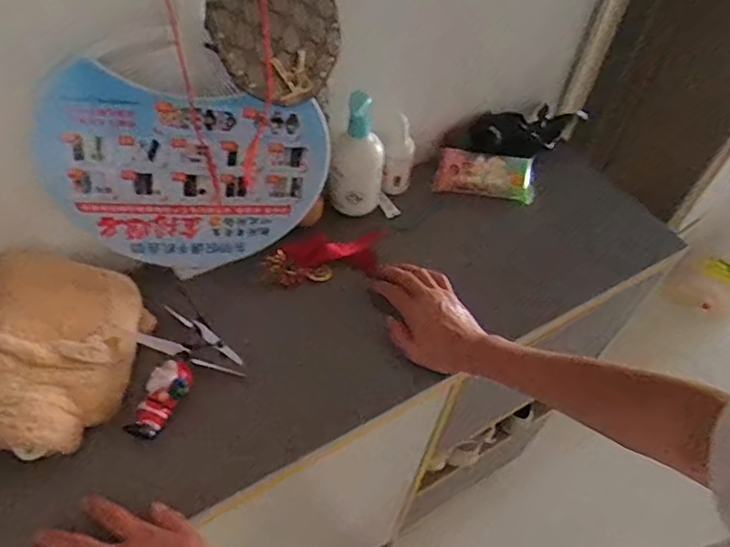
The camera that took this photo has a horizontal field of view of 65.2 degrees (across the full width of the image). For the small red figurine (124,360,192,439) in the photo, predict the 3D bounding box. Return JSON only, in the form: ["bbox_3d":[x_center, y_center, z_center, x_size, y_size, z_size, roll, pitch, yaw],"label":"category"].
[{"bbox_3d":[-0.199,0.122,0.559,0.039,0.025,0.076,21,53,11],"label":"small red figurine"}]

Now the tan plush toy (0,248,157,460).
[{"bbox_3d":[-0.309,0.068,0.556,0.153,0.077,0.199,8,52,1],"label":"tan plush toy"}]

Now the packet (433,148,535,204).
[{"bbox_3d":[0.165,-0.137,0.788,0.133,0.032,0.058,9,52,2],"label":"packet"}]

